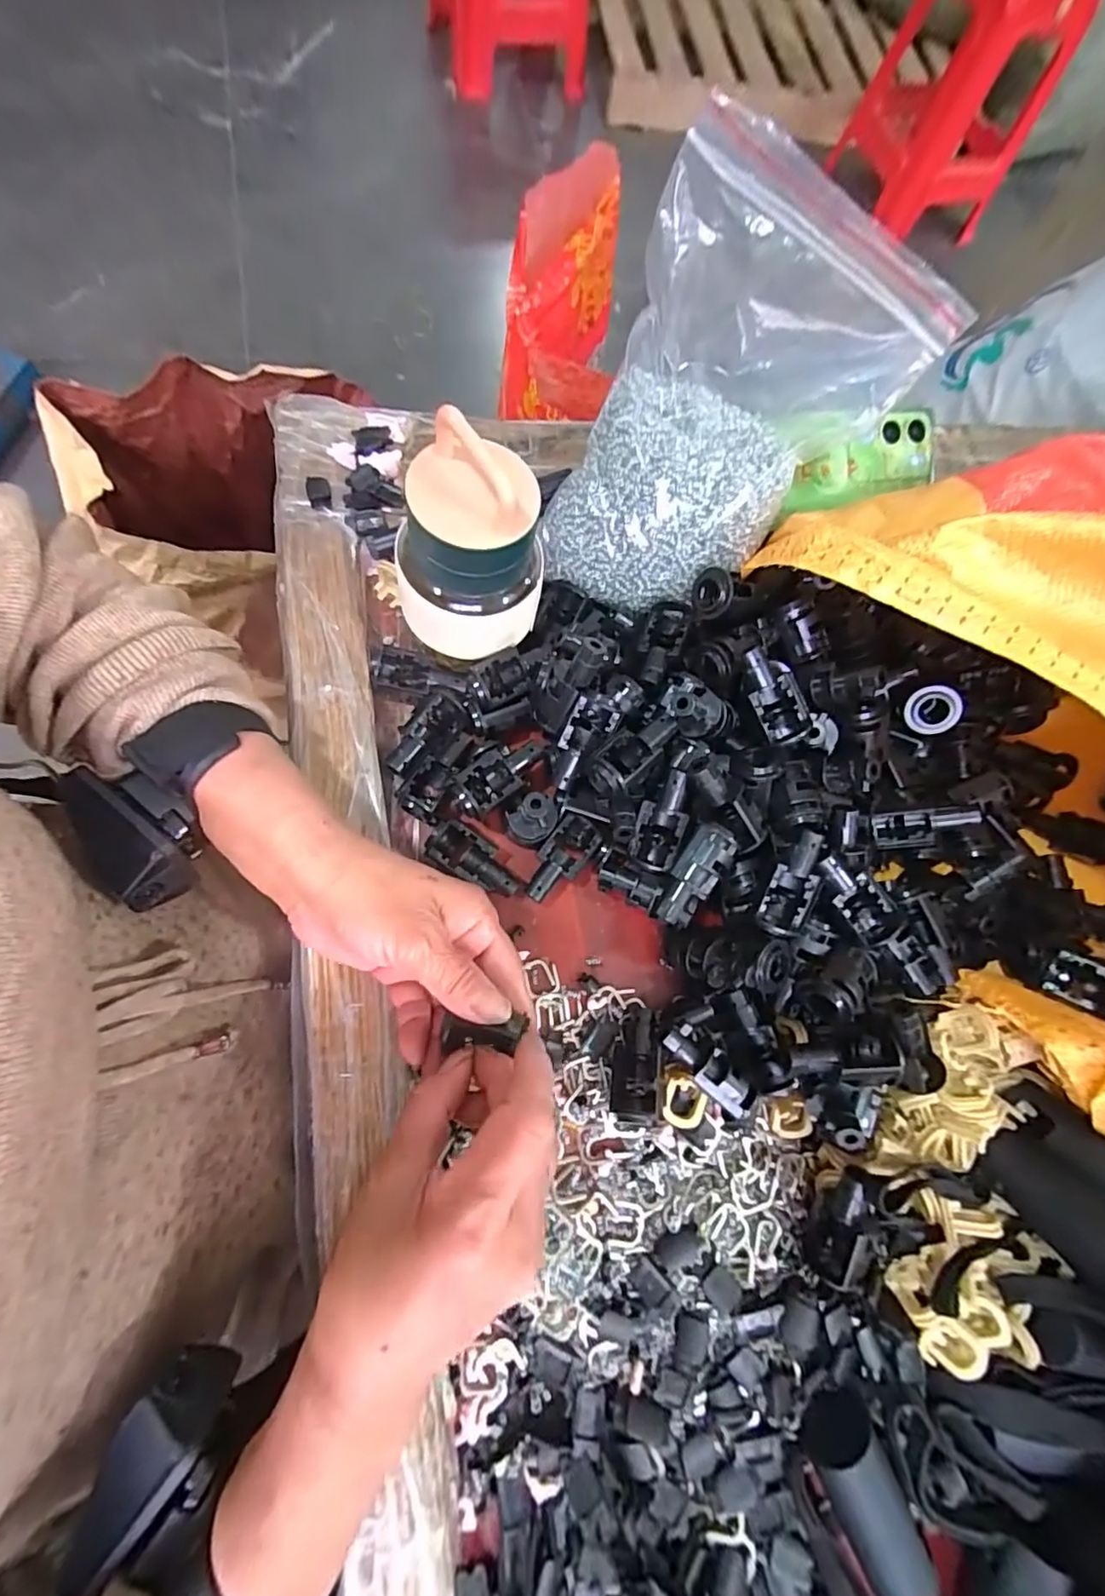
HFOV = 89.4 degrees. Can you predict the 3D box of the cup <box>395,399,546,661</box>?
[{"bbox_3d":[-0.041,-0.118,0.278,0.066,0.103,0.064,2,73,-7],"label":"cup"}]

